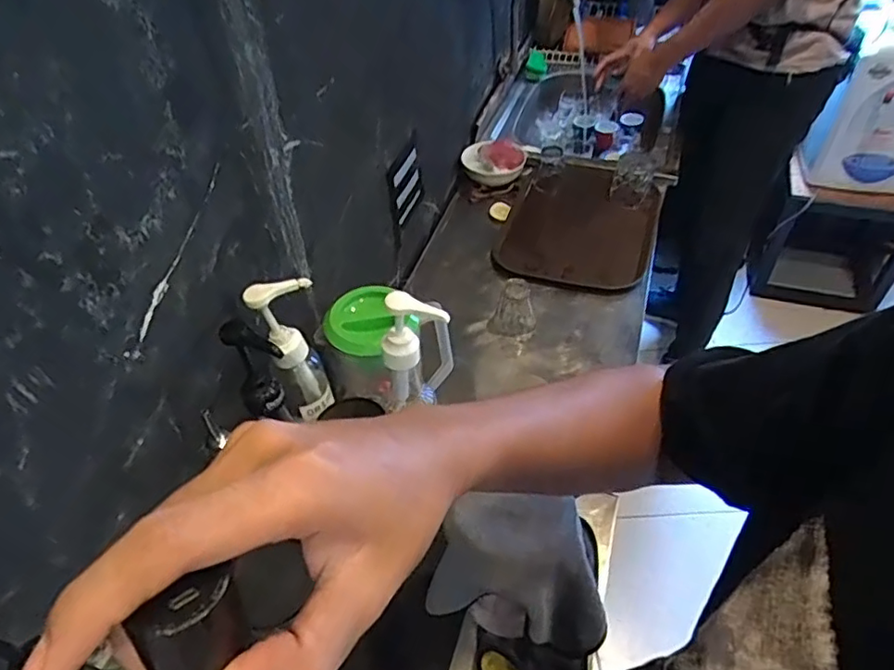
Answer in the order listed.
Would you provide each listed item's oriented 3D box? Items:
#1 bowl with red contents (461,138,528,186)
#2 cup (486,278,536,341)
[{"bbox_3d":[0.110,-0.404,1.353,0.146,0.053,0.135,-1,49,2],"label":"bowl with red contents"},{"bbox_3d":[0.116,-0.057,1.052,0.079,0.081,0.069,1,49,4],"label":"cup"}]

